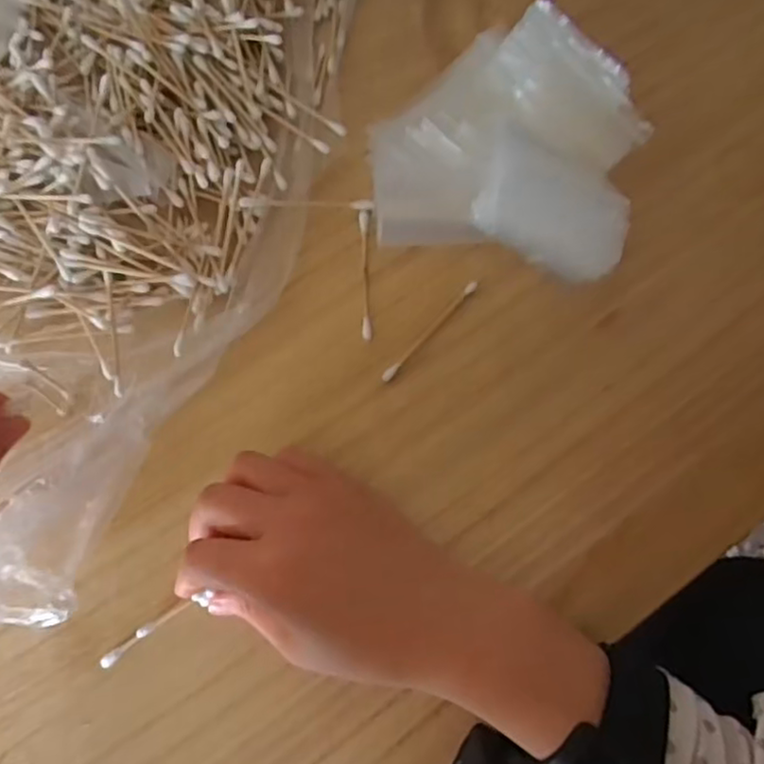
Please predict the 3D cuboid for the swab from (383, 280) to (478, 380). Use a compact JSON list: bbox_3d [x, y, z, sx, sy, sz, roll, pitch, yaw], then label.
[{"bbox_3d":[0.026,-0.027,0.348,0.005,0.004,0.071,42,81,10],"label":"swab"}]

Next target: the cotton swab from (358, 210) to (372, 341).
[{"bbox_3d":[-0.009,-0.058,0.355,0.005,0.004,0.072,-2,77,1],"label":"cotton swab"}]

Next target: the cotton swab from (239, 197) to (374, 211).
[{"bbox_3d":[-0.040,-0.096,0.360,0.070,0.009,0.007,-2,77,1],"label":"cotton swab"}]

